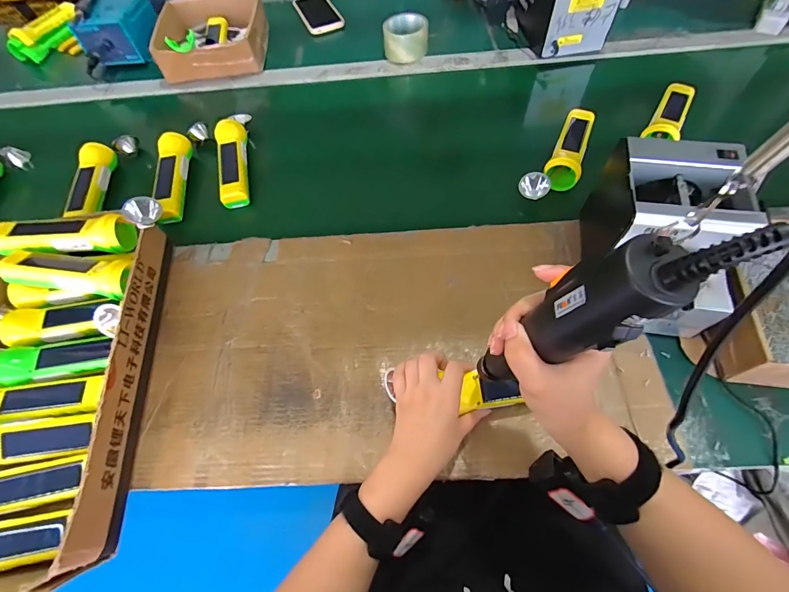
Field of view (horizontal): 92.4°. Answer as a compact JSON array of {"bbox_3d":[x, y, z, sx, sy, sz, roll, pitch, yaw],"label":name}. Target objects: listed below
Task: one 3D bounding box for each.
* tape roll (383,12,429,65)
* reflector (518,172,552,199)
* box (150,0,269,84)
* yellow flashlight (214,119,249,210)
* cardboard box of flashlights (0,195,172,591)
[{"bbox_3d":[0.024,-0.529,0.777,0.091,0.051,0.087,-4,62,2],"label":"tape roll"},{"bbox_3d":[0.214,-0.169,0.579,0.043,0.040,0.013,29,48,10],"label":"reflector"},{"bbox_3d":[-0.391,-0.558,0.805,0.228,0.065,0.241,-10,62,-2],"label":"box"},{"bbox_3d":[-0.273,-0.228,0.641,0.046,0.040,0.167,-13,62,-3],"label":"yellow flashlight"},{"bbox_3d":[-0.413,0.096,0.451,0.217,0.093,0.418,-5,62,1],"label":"cardboard box of flashlights"}]

